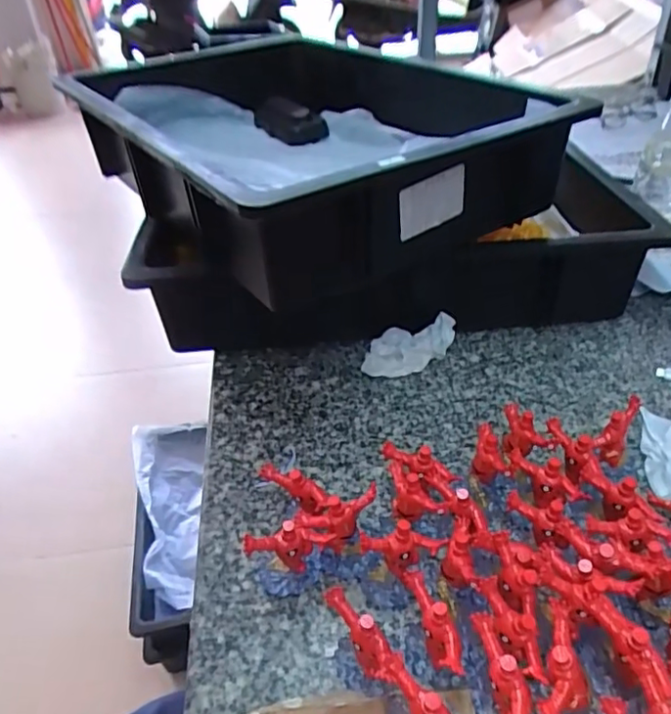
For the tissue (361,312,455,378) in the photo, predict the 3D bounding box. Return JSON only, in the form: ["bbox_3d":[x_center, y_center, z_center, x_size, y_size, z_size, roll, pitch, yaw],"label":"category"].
[{"bbox_3d":[0.064,-0.007,0.508,0.086,0.032,0.031,-28,41,-28],"label":"tissue"}]

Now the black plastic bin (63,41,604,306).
[{"bbox_3d":[-0.047,-0.205,0.558,0.294,0.109,0.446,-25,42,-25],"label":"black plastic bin"}]

